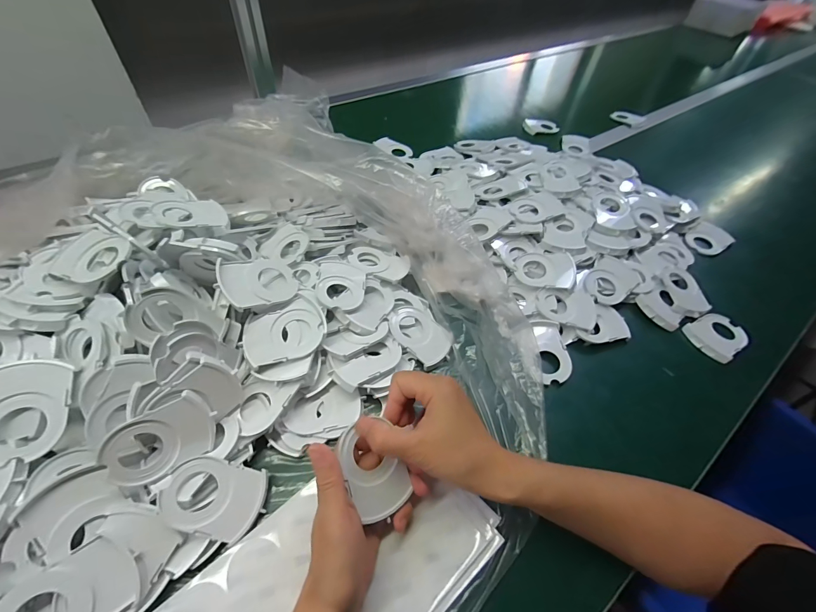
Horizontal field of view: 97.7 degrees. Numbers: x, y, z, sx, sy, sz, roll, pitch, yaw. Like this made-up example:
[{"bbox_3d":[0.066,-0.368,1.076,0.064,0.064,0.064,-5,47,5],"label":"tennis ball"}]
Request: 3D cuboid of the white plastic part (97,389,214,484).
[{"bbox_3d":[-0.201,0.111,0.294,0.075,0.056,0.008,-32,25,-30],"label":"white plastic part"}]

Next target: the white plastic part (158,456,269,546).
[{"bbox_3d":[-0.160,0.159,0.295,0.078,0.004,0.055,24,65,-15],"label":"white plastic part"}]

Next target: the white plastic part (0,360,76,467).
[{"bbox_3d":[-0.298,0.081,0.278,0.057,0.008,0.073,-5,75,-24],"label":"white plastic part"}]

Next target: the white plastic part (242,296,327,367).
[{"bbox_3d":[-0.126,0.026,0.363,0.078,0.004,0.060,-24,69,-19],"label":"white plastic part"}]

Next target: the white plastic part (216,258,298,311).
[{"bbox_3d":[-0.155,-0.026,0.373,0.079,0.007,0.055,-13,72,-46],"label":"white plastic part"}]

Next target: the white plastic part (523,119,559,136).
[{"bbox_3d":[0.304,-0.417,0.823,0.075,0.013,0.067,-8,53,-11],"label":"white plastic part"}]

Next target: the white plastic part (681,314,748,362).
[{"bbox_3d":[0.403,0.038,0.466,0.071,0.014,0.059,-26,58,-22],"label":"white plastic part"}]

